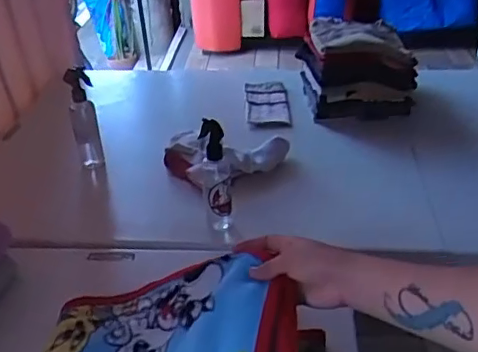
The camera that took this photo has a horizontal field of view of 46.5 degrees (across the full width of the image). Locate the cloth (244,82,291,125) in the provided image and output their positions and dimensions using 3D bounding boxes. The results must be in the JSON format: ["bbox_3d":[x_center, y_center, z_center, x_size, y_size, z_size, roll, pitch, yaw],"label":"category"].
[{"bbox_3d":[0.067,-0.178,1.329,0.099,0.019,0.201,-3,33,0],"label":"cloth"}]

